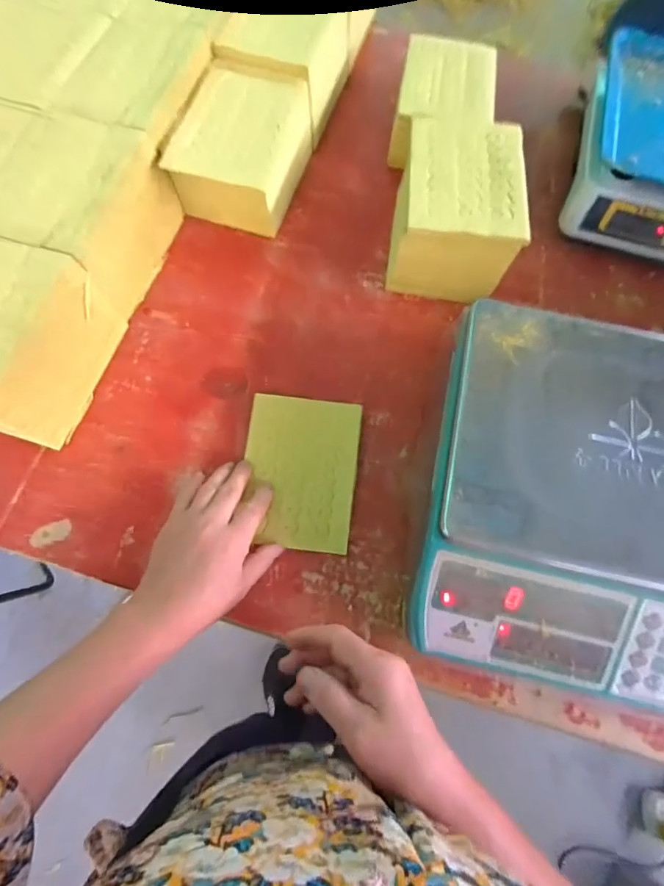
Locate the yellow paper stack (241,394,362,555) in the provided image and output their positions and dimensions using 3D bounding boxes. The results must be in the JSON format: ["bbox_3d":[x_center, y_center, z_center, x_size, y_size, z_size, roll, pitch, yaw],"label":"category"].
[{"bbox_3d":[-0.032,0.027,0.462,0.114,0.009,0.156,7,70,0],"label":"yellow paper stack"}]

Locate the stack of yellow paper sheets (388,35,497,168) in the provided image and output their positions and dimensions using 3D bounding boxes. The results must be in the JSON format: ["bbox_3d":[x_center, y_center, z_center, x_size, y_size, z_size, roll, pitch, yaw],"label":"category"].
[{"bbox_3d":[0.144,-0.437,0.601,0.120,0.079,0.172,11,70,1],"label":"stack of yellow paper sheets"}]

